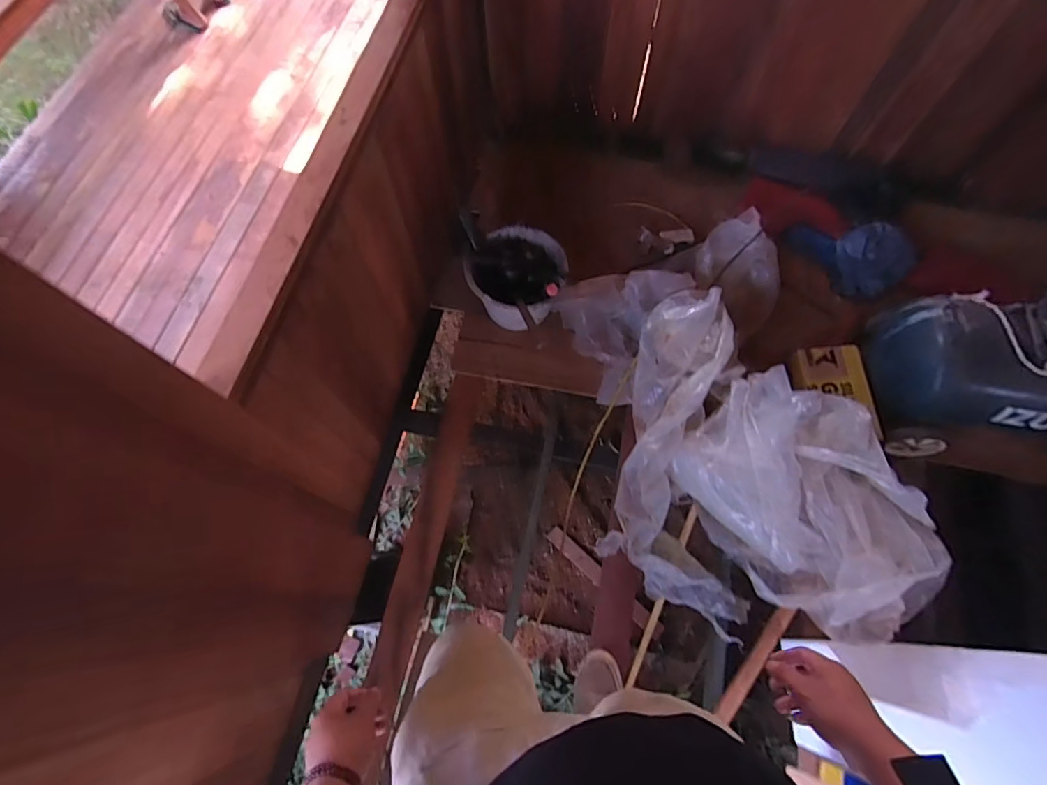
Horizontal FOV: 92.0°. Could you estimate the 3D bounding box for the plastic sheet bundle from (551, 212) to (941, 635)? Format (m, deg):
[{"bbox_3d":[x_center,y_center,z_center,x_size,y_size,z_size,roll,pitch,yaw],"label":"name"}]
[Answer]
[{"bbox_3d":[0.516,0.074,1.296,0.726,0.245,1.105,-19,69,-6],"label":"plastic sheet bundle"}]

